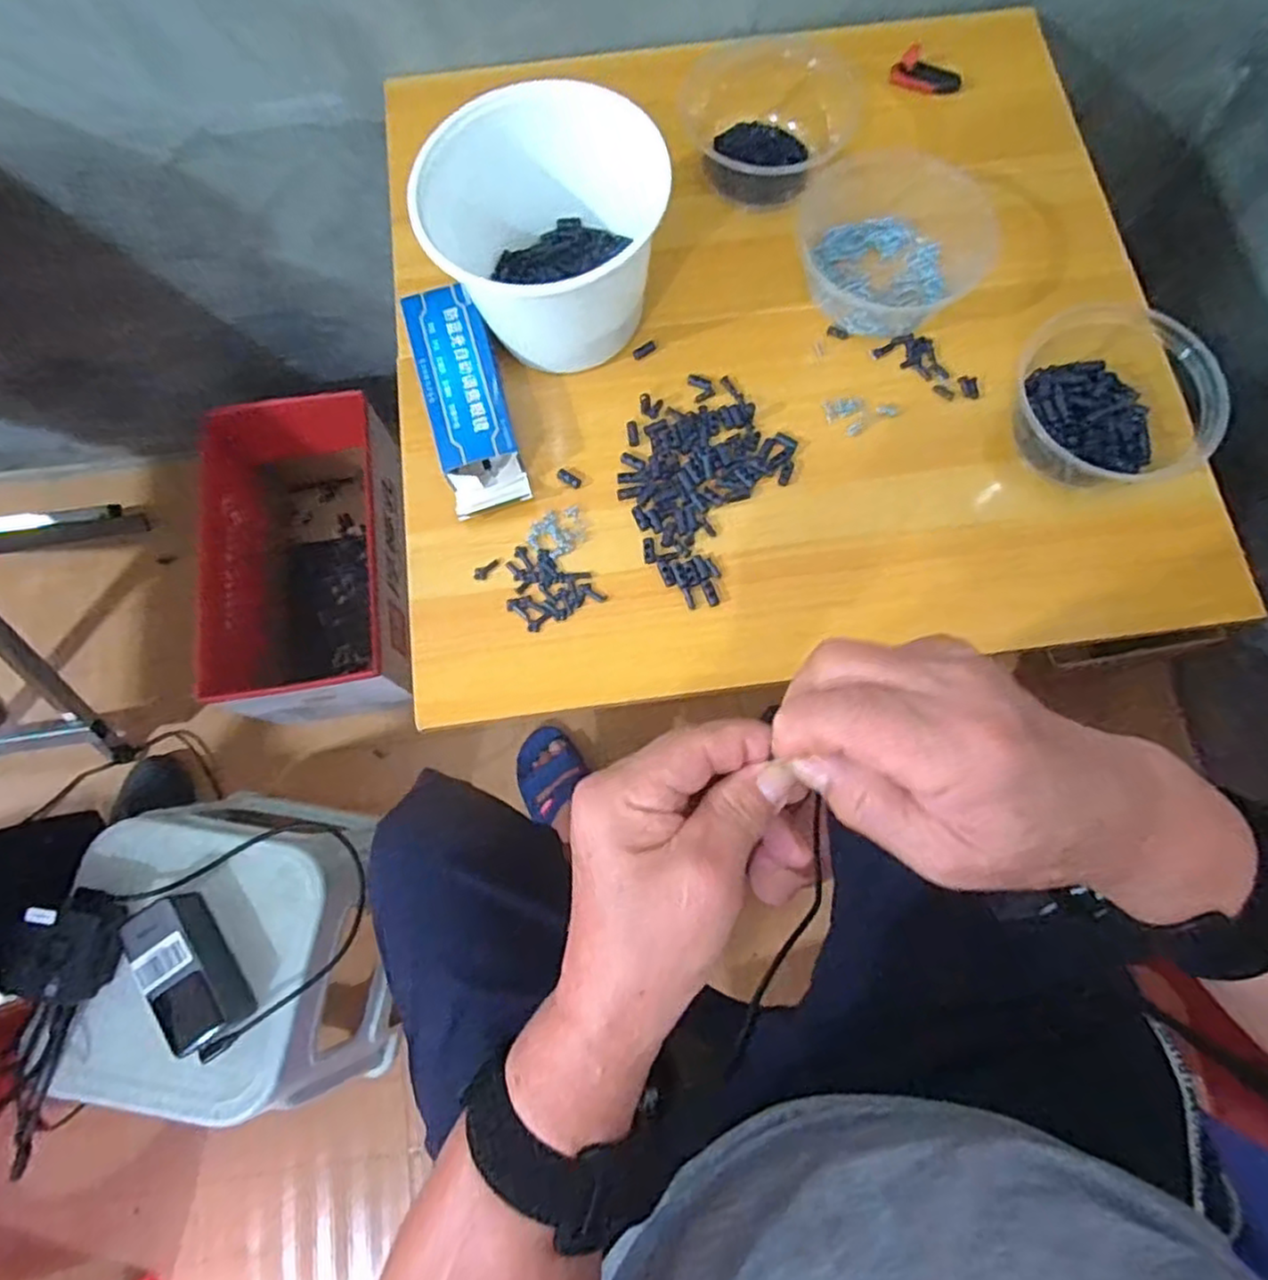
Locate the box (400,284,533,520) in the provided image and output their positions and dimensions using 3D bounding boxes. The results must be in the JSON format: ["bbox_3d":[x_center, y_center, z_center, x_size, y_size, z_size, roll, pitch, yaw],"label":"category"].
[{"bbox_3d":[-0.127,-0.184,0.519,0.057,0.030,0.176,-16,75,-4],"label":"box"}]

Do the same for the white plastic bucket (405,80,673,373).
[{"bbox_3d":[-0.057,-0.286,0.501,0.156,0.123,0.138,5,75,2],"label":"white plastic bucket"}]

